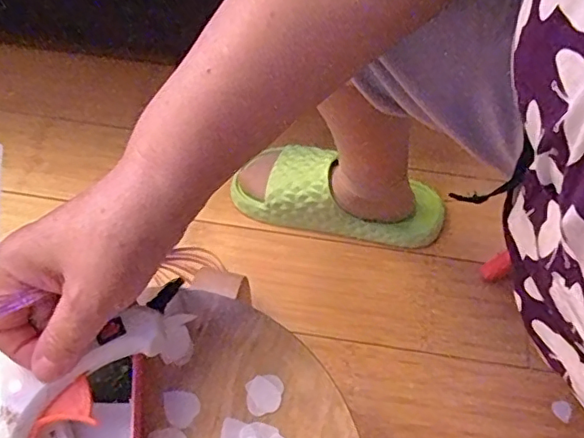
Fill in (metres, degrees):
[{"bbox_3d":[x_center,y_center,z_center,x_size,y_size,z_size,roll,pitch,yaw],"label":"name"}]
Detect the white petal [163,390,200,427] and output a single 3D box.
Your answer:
[{"bbox_3d":[-0.066,0.113,0.332,0.020,0.004,0.020,1,64,-2],"label":"white petal"}]

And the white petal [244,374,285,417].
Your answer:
[{"bbox_3d":[-0.017,0.106,0.339,0.023,0.004,0.022,-12,65,-9],"label":"white petal"}]

